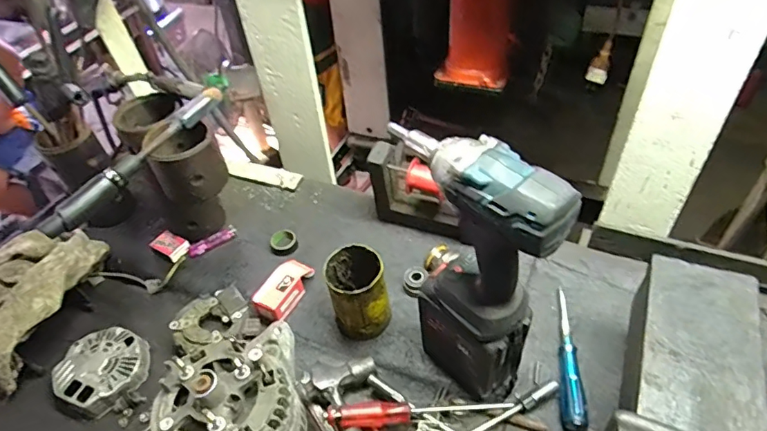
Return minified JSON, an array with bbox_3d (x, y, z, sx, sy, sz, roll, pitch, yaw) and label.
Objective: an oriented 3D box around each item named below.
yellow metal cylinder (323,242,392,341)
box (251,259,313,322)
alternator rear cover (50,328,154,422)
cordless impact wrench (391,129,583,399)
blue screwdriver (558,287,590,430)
[{"bbox_3d":[-0.032,0.100,0.645,0.068,0.106,0.081,-14,46,-6],"label":"yellow metal cylinder"},{"bbox_3d":[-0.142,0.104,0.701,0.045,0.038,0.094,16,50,21],"label":"box"},{"bbox_3d":[-0.374,0.207,0.662,0.108,0.037,0.108,15,50,20],"label":"alternator rear cover"},{"bbox_3d":[0.090,0.063,0.521,0.087,0.334,0.171,-25,49,-17],"label":"cordless impact wrench"},{"bbox_3d":[0.230,0.173,0.613,0.028,0.026,0.191,4,47,10],"label":"blue screwdriver"}]

